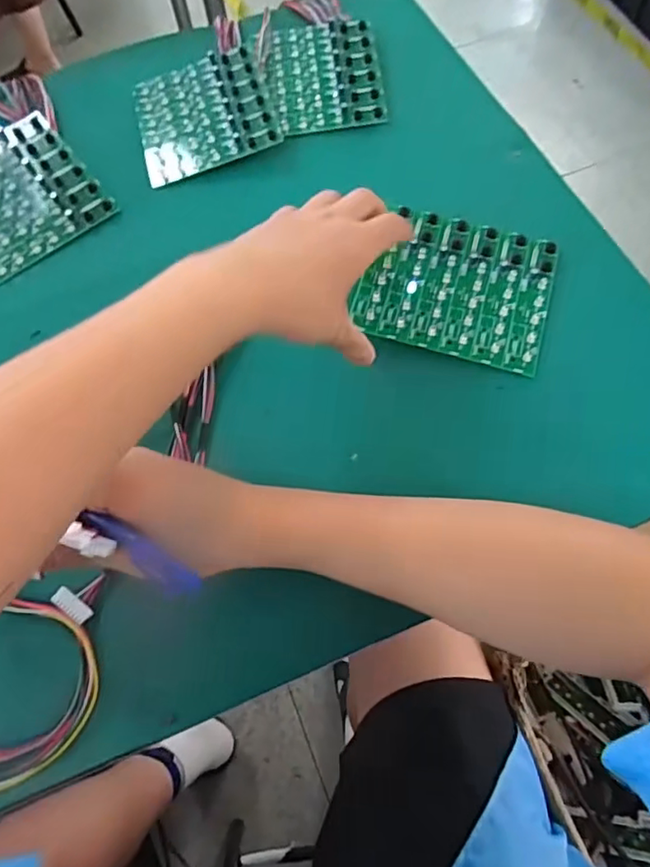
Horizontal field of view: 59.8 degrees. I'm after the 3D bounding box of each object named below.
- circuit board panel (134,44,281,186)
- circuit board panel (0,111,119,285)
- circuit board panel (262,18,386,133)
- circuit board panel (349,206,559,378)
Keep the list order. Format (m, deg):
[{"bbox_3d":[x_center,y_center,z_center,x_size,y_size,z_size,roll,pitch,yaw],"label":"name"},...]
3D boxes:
[{"bbox_3d":[-0.110,-0.290,0.508,0.115,0.013,0.128,-13,66,-4],"label":"circuit board panel"},{"bbox_3d":[-0.262,-0.206,0.475,0.118,0.013,0.134,-38,70,-15],"label":"circuit board panel"},{"bbox_3d":[-0.001,-0.336,0.526,0.099,0.011,0.134,-6,65,-1],"label":"circuit board panel"},{"bbox_3d":[0.100,-0.112,0.422,0.133,0.012,0.116,16,67,9],"label":"circuit board panel"}]

